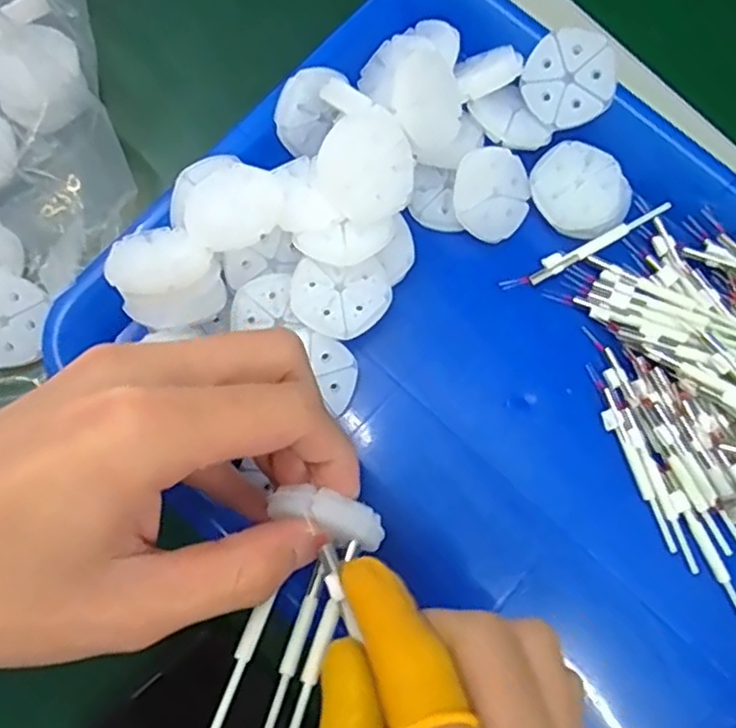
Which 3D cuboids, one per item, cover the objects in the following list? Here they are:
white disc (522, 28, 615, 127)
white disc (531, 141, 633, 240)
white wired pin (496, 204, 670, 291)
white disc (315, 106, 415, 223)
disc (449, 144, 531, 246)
[{"bbox_3d":[0.084,-0.119,0.279,0.036,0.004,0.037,-35,95,30],"label":"white disc"},{"bbox_3d":[0.091,-0.074,0.287,0.037,0.009,0.041,-35,81,-7],"label":"white disc"},{"bbox_3d":[0.095,-0.051,0.288,0.079,0.005,0.008,-29,80,-6],"label":"white wired pin"},{"bbox_3d":[-0.001,-0.074,0.251,0.037,0.004,0.038,-4,103,-17],"label":"white disc"},{"bbox_3d":[0.053,-0.072,0.283,0.037,0.005,0.036,-4,101,-19],"label":"disc"}]

